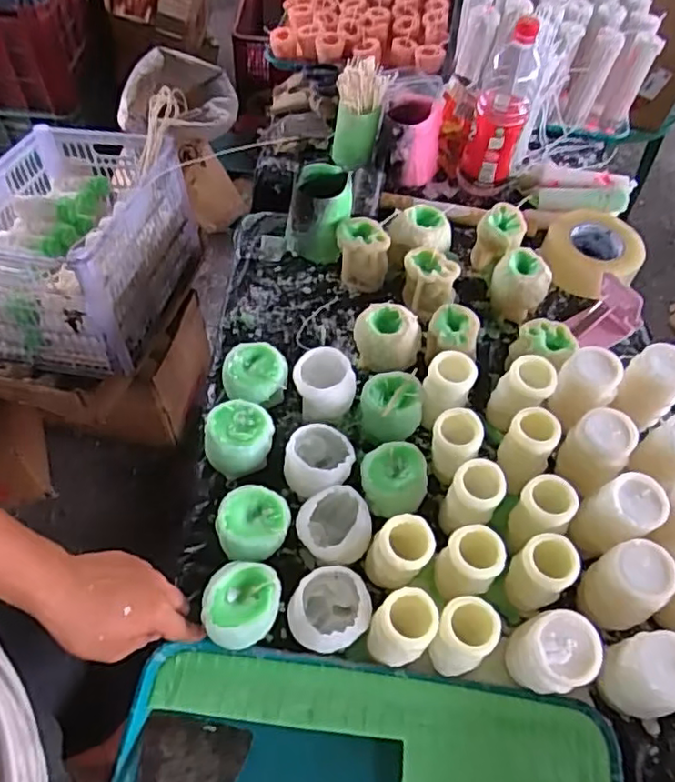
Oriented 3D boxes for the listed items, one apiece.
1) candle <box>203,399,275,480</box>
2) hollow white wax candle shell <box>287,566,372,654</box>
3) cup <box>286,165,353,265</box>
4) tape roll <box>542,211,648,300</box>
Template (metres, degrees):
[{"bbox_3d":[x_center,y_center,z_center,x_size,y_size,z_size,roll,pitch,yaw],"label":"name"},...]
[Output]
[{"bbox_3d":[-0.108,0.057,0.685,0.072,0.062,0.068,-1,56,-5],"label":"candle"},{"bbox_3d":[-0.008,0.212,0.588,0.074,0.057,0.068,2,56,-3],"label":"hollow white wax candle shell"},{"bbox_3d":[-0.026,-0.252,0.872,0.085,0.110,0.088,2,56,-3],"label":"cup"},{"bbox_3d":[0.369,-0.201,0.900,0.138,0.048,0.149,30,59,15],"label":"tape roll"}]

